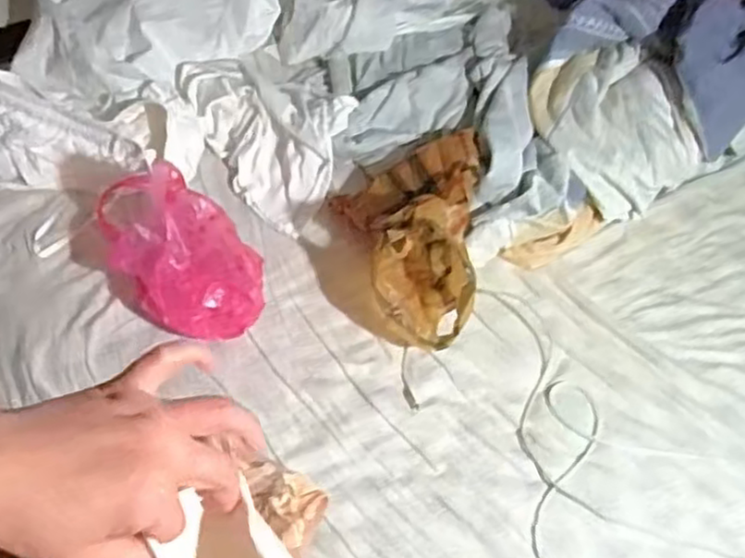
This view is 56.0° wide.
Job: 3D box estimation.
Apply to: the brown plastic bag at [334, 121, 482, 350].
[{"bbox_3d":[0.042,-0.086,0.891,0.172,0.185,0.306,7,58,1],"label":"brown plastic bag"}]

